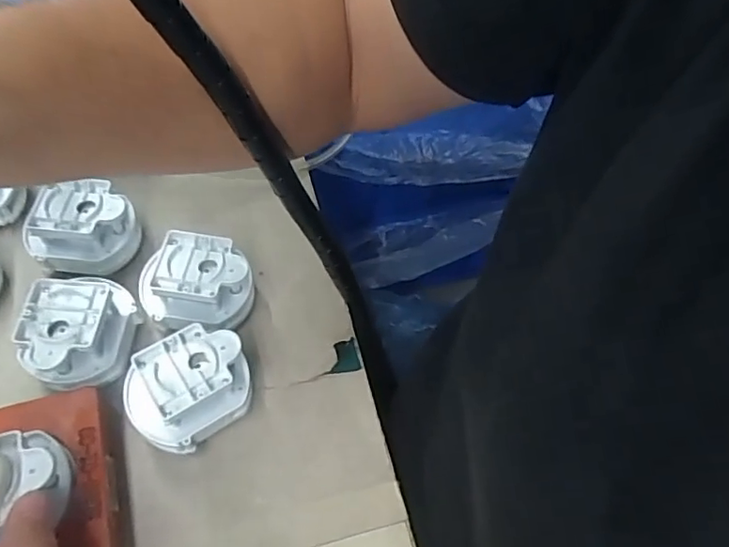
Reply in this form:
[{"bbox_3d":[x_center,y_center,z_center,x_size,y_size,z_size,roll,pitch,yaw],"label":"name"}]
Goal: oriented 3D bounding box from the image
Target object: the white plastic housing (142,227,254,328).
[{"bbox_3d":[-0.107,0.009,0.366,0.068,0.050,0.049,3,59,-3],"label":"white plastic housing"}]

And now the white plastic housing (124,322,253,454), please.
[{"bbox_3d":[-0.102,0.070,0.330,0.069,0.050,0.054,-25,64,-18],"label":"white plastic housing"}]

